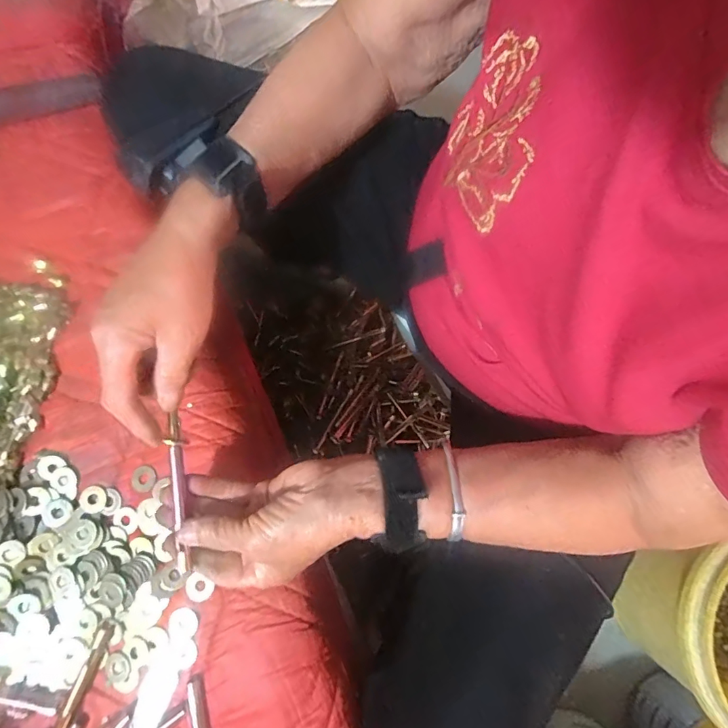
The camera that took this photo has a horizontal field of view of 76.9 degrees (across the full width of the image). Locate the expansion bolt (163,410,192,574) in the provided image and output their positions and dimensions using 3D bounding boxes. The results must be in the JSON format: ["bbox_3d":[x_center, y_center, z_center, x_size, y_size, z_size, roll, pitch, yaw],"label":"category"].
[{"bbox_3d":[-0.130,0.090,0.323,0.013,0.013,0.109,-4,89,-1],"label":"expansion bolt"}]

